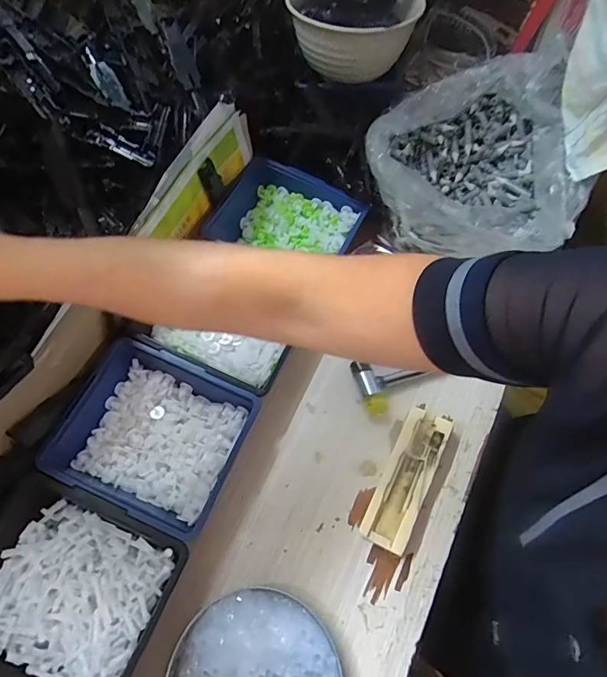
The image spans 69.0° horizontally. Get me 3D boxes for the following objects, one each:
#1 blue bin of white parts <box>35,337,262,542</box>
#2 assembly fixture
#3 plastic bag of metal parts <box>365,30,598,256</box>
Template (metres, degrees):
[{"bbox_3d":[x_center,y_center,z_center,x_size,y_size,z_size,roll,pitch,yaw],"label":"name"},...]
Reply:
[{"bbox_3d":[-0.148,0.099,0.450,0.166,0.074,0.145,20,64,14],"label":"blue bin of white parts"},{"bbox_3d":[0.103,0.139,0.441,0.045,0.025,0.137,23,65,16],"label":"assembly fixture"},{"bbox_3d":[0.200,-0.211,0.526,0.237,0.123,0.223,-7,61,0],"label":"plastic bag of metal parts"}]

